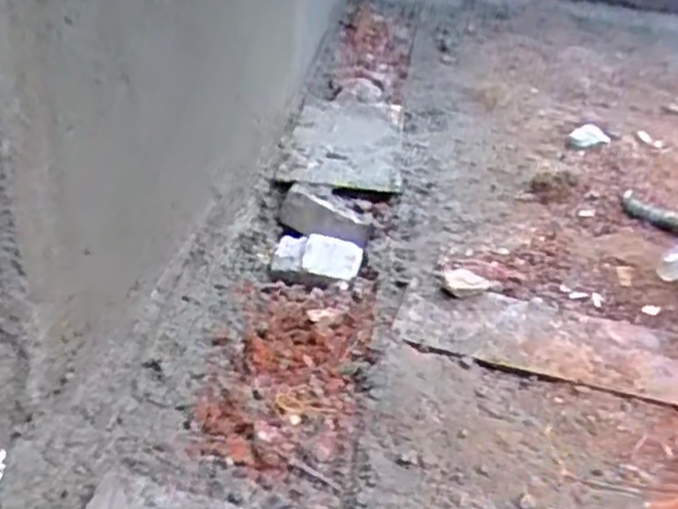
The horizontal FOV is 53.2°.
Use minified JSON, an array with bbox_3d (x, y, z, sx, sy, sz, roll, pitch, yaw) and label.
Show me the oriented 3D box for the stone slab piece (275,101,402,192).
[{"bbox_3d":[0.023,-0.276,1.585,0.244,0.039,0.497,7,34,1],"label":"stone slab piece"}]

